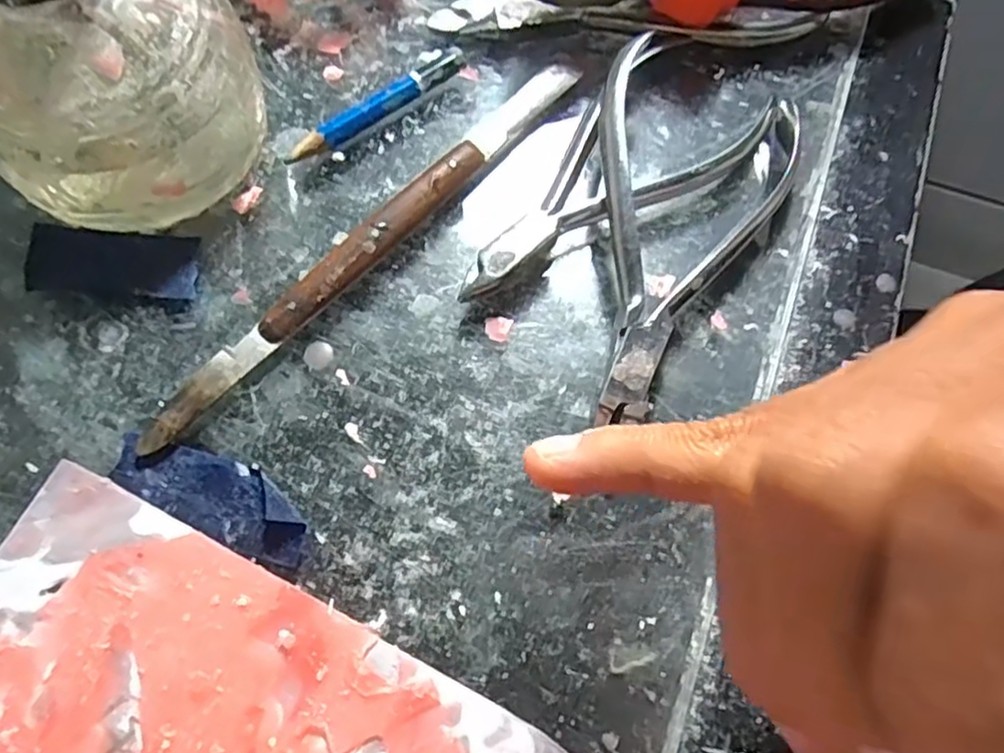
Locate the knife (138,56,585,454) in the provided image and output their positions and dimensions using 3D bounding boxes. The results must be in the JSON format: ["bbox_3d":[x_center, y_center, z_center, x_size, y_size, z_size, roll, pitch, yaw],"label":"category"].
[{"bbox_3d":[-0.034,-0.043,0.204,0.013,0.009,0.170,41,72,13],"label":"knife"}]

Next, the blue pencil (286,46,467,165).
[{"bbox_3d":[-0.038,-0.085,0.221,0.067,0.009,0.009,-40,75,-16],"label":"blue pencil"}]

